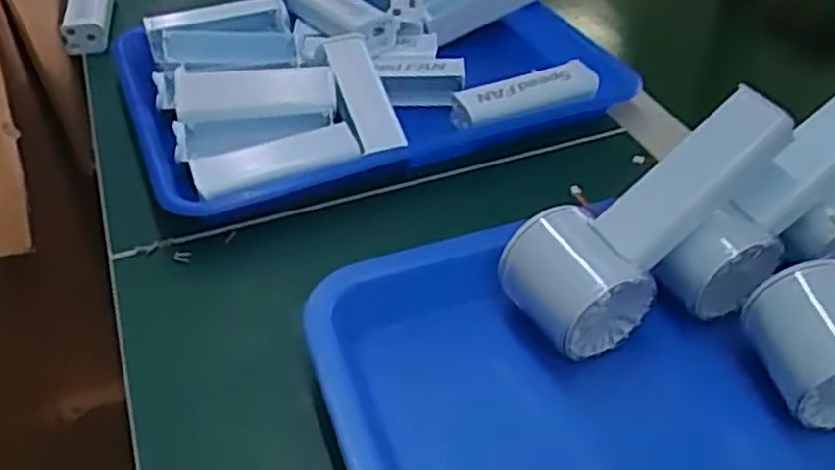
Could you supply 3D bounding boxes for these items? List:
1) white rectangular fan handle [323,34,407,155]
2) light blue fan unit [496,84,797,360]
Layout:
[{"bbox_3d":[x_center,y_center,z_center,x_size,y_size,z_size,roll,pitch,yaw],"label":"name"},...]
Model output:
[{"bbox_3d":[-0.035,-0.097,0.530,0.030,0.016,0.082,-21,93,-16],"label":"white rectangular fan handle"},{"bbox_3d":[0.111,-0.009,0.374,0.150,0.046,0.053,-42,51,5],"label":"light blue fan unit"}]

